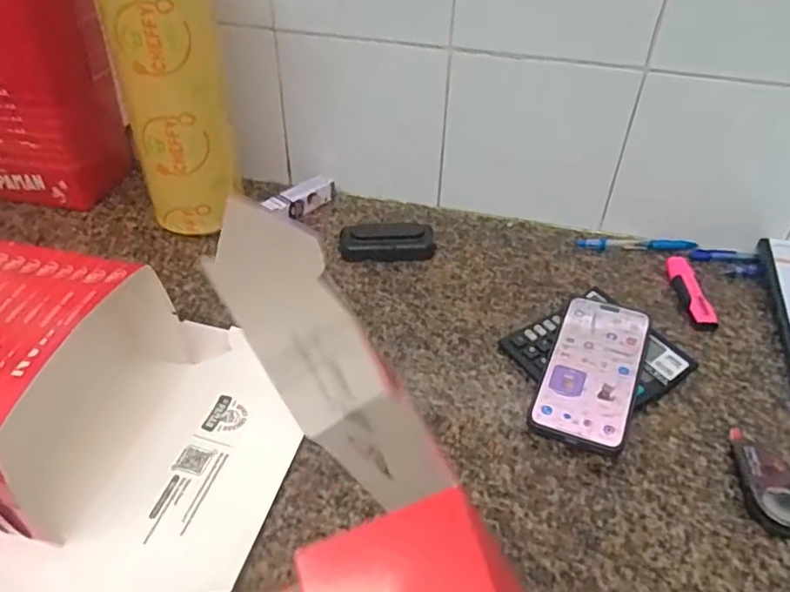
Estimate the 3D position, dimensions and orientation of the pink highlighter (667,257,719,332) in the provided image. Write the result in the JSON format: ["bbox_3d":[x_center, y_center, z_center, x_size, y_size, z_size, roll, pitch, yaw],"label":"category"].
[{"bbox_3d":[0.313,-0.006,0.648,0.023,0.018,0.104,0,41,-2],"label":"pink highlighter"}]

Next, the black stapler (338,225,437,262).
[{"bbox_3d":[-0.008,-0.062,0.692,0.107,0.027,0.037,-1,41,-3],"label":"black stapler"}]

